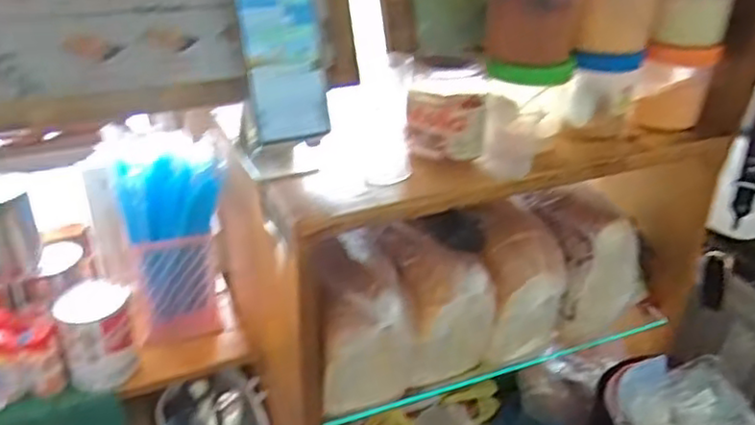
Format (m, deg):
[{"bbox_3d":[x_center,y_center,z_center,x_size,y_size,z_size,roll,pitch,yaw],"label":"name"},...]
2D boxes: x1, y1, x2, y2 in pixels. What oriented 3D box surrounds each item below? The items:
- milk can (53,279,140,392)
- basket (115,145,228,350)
[{"bbox_3d":[-0.313,0.137,0.738,0.080,0.100,0.067,-15,34,-26],"label":"milk can"},{"bbox_3d":[-0.249,0.034,0.808,0.113,0.227,0.117,-13,34,-24],"label":"basket"}]

